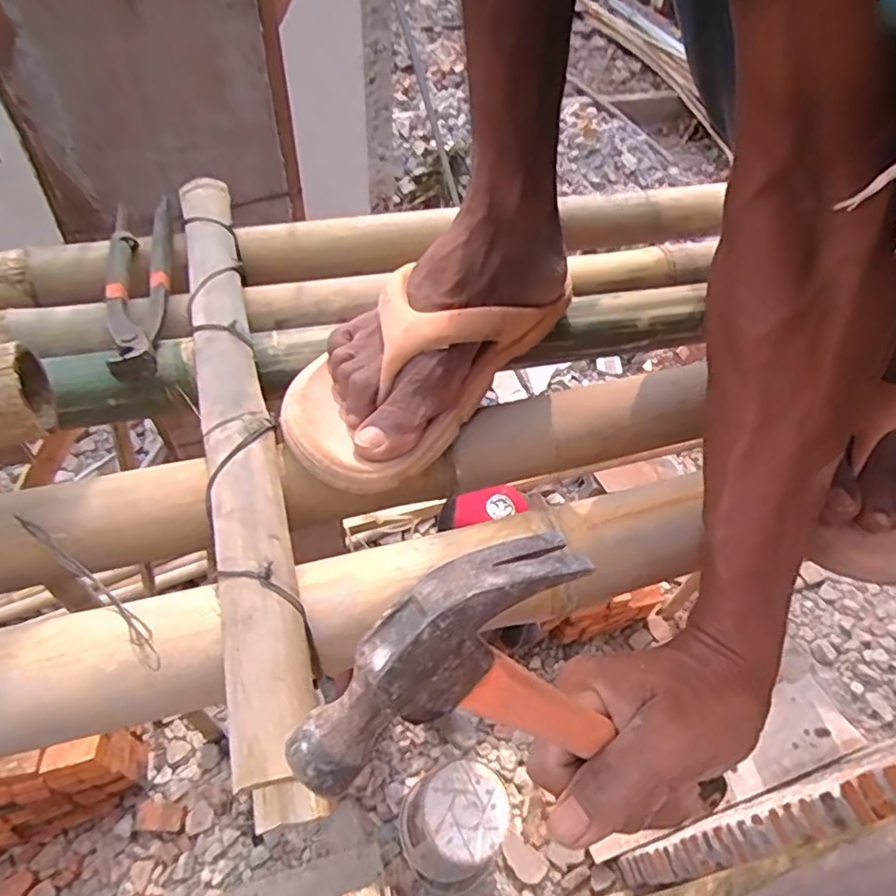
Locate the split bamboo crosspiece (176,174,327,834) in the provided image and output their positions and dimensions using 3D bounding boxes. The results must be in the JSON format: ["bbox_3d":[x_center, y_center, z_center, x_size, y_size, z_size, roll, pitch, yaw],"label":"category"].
[{"bbox_3d":[-0.139,-0.035,0.384,0.039,0.013,0.501,-12,53,-13],"label":"split bamboo crosspiece"}]

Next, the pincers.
[{"bbox_3d":[-0.235,-0.124,0.460,0.052,0.035,0.204,-12,53,-13],"label":"pincers"}]

